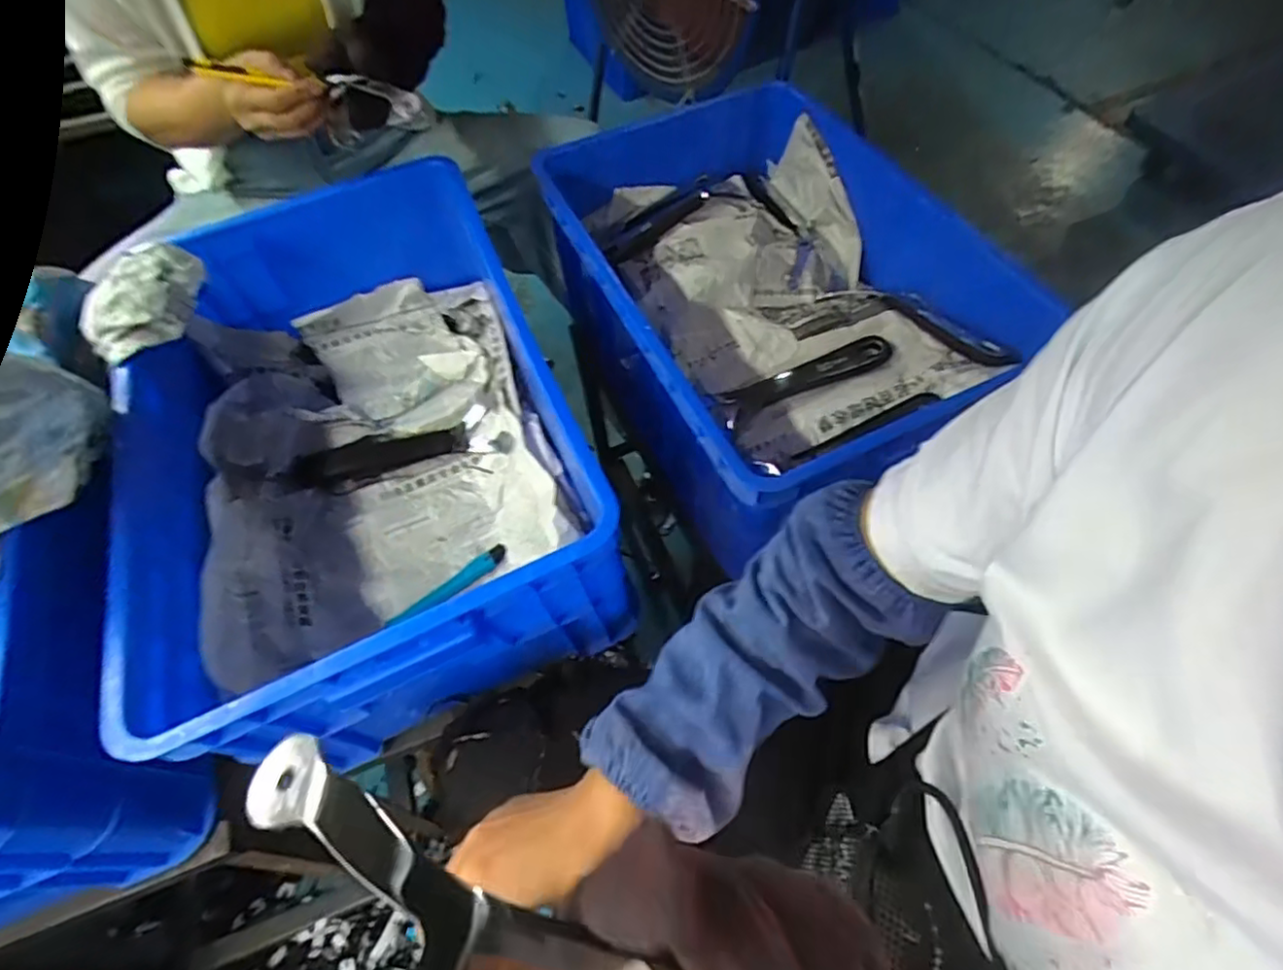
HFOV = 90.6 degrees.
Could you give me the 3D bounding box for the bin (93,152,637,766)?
[{"bbox_3d":[-0.261,-0.053,0.607,0.347,0.180,0.525,-22,61,-9],"label":"bin"}]

